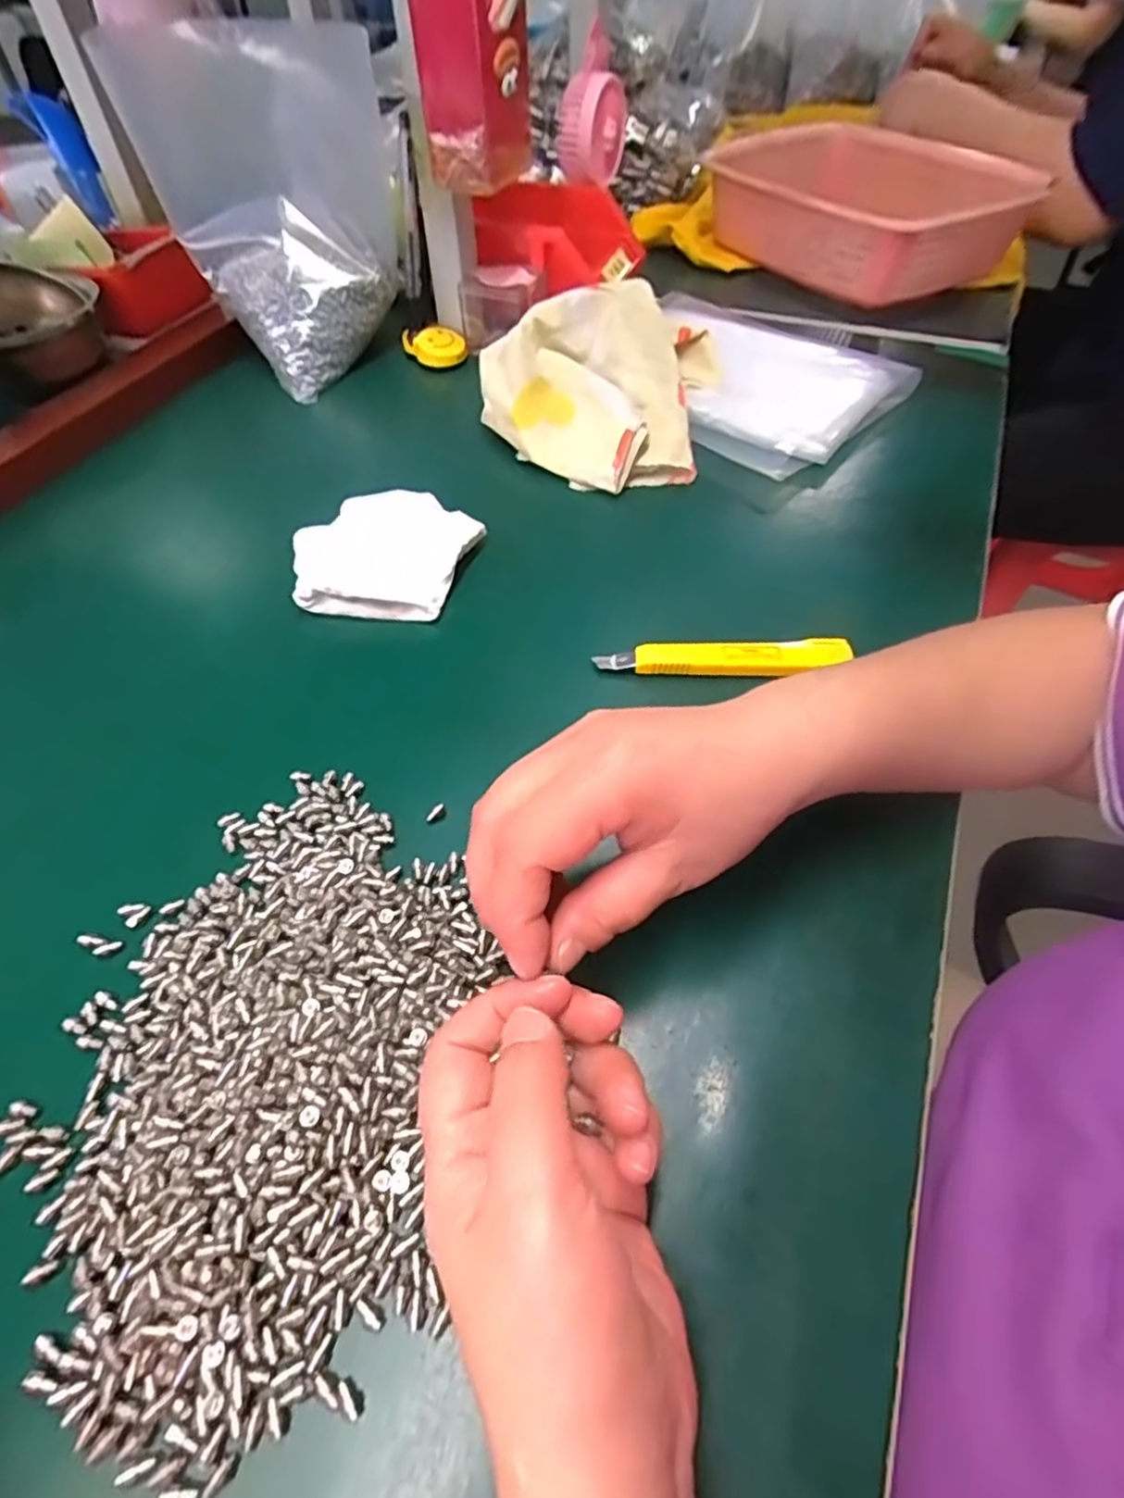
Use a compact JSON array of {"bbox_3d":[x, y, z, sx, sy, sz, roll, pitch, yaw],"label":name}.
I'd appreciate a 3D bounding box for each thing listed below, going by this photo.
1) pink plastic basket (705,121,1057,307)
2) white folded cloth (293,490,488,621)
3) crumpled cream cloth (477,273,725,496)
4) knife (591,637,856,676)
[{"bbox_3d":[0.286,-0.515,0.664,0.218,0.081,0.289,-34,60,-23],"label":"pink plastic basket"},{"bbox_3d":[-0.110,-0.120,0.420,0.112,0.023,0.089,4,53,3],"label":"white folded cloth"},{"bbox_3d":[0.025,-0.268,0.496,0.167,0.069,0.171,7,53,6],"label":"crumpled cream cloth"},{"bbox_3d":[0.086,-0.048,0.366,0.131,0.011,0.022,-1,53,0],"label":"knife"}]

